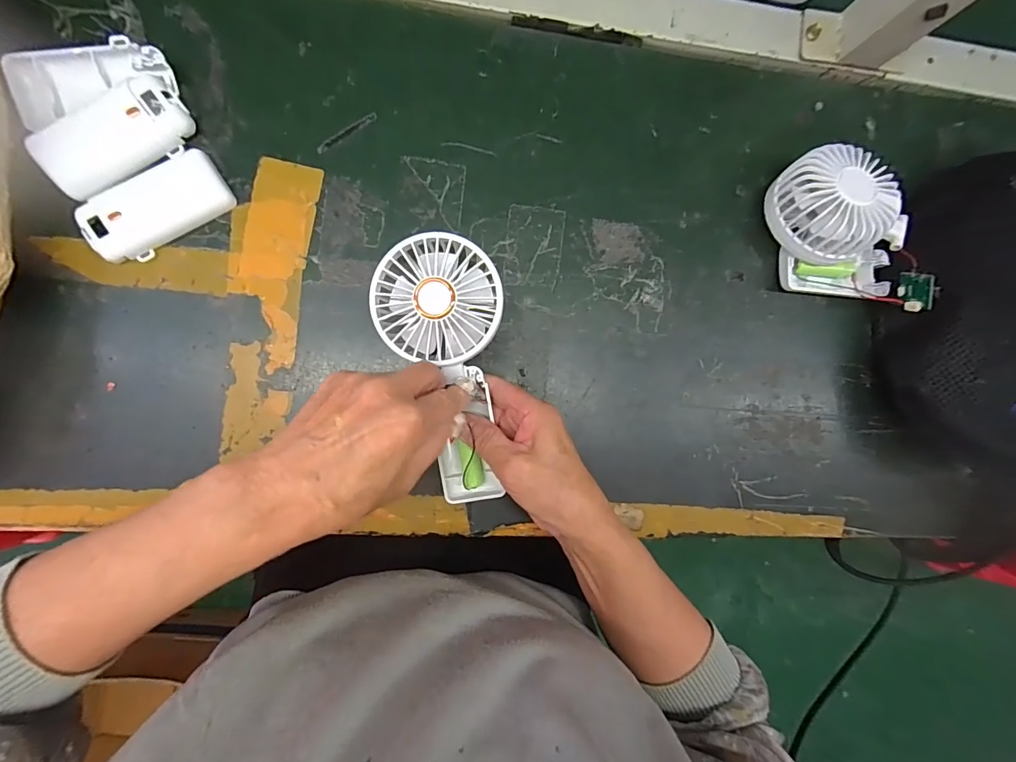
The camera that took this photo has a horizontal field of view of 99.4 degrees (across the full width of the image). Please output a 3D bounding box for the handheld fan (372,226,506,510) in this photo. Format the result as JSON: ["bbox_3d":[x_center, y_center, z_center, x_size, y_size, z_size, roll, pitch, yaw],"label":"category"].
[{"bbox_3d":[-0.041,-0.004,0.300,0.081,0.026,0.187,-9,100,-7],"label":"handheld fan"}]

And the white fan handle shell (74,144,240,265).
[{"bbox_3d":[-0.243,-0.120,0.297,0.093,0.015,0.043,-37,96,-5],"label":"white fan handle shell"}]

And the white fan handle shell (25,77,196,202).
[{"bbox_3d":[-0.262,-0.163,0.289,0.092,0.023,0.049,-37,96,-5],"label":"white fan handle shell"}]

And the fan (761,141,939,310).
[{"bbox_3d":[0.270,-0.122,0.345,0.117,0.055,0.105,10,90,-8],"label":"fan"}]

